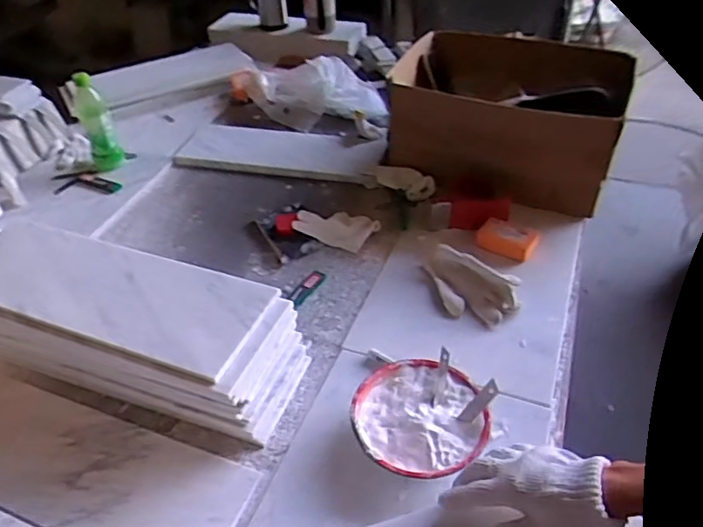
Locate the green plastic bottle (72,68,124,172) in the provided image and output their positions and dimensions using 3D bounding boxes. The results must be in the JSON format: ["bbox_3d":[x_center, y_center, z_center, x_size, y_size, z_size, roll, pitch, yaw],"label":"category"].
[{"bbox_3d":[-0.551,-0.301,1.246,0.070,0.195,0.061,-21,43,-18],"label":"green plastic bottle"}]

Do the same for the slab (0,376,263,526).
[{"bbox_3d":[-0.351,0.259,0.745,0.445,0.022,0.153,13,44,19],"label":"slab"}]

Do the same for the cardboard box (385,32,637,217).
[{"bbox_3d":[0.307,-0.306,1.200,0.431,0.212,0.367,13,44,19],"label":"cardboard box"}]

